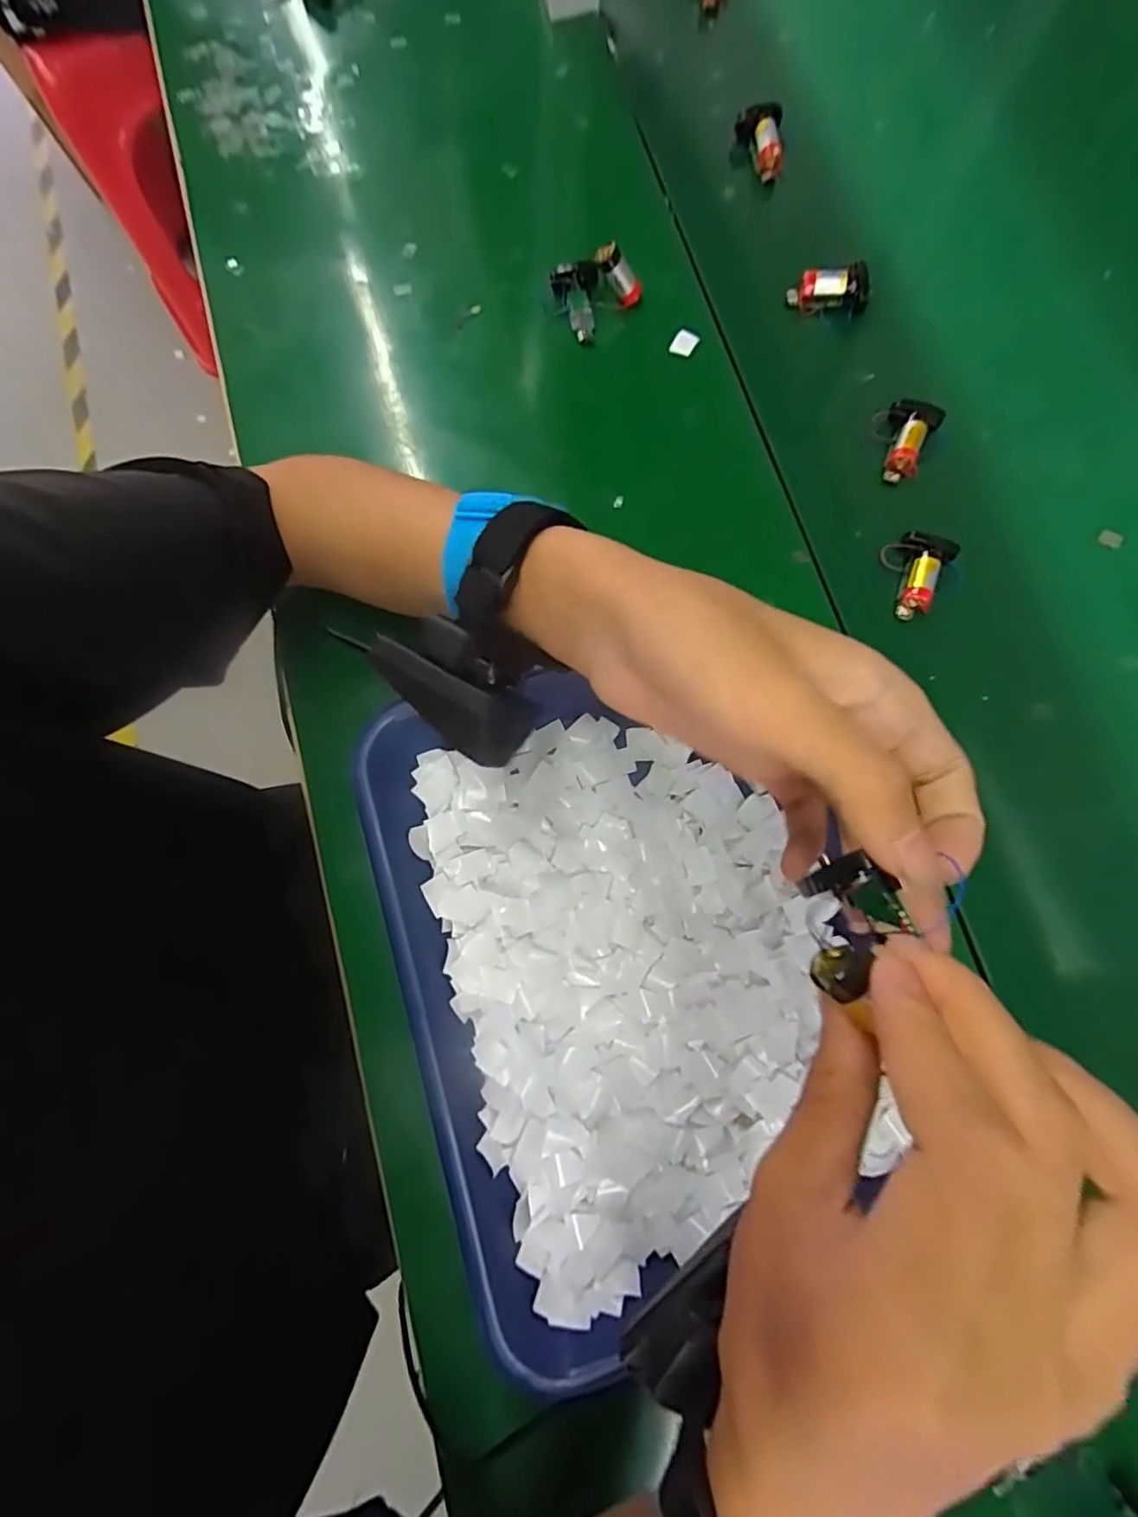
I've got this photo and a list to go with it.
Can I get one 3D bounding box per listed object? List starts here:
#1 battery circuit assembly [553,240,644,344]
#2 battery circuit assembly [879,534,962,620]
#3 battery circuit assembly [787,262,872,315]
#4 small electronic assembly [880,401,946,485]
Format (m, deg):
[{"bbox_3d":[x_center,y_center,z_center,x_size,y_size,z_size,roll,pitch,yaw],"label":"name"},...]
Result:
[{"bbox_3d":[0.015,-0.323,0.426,0.053,0.035,0.048,-43,82,-7],"label":"battery circuit assembly"},{"bbox_3d":[0.213,-0.117,0.392,0.039,0.021,0.053,30,81,6],"label":"battery circuit assembly"},{"bbox_3d":[0.179,-0.321,0.429,0.051,0.020,0.023,-3,79,0],"label":"battery circuit assembly"},{"bbox_3d":[0.222,-0.206,0.408,0.031,0.017,0.051,16,93,4],"label":"small electronic assembly"}]

